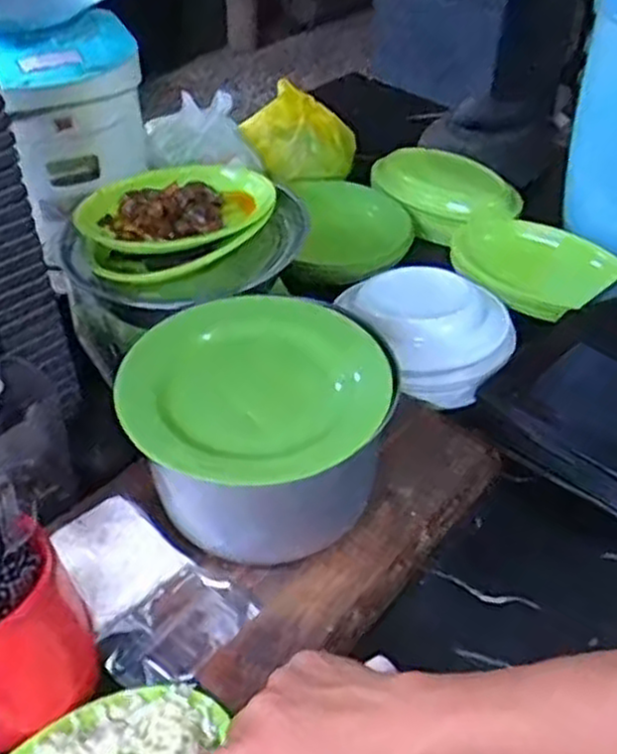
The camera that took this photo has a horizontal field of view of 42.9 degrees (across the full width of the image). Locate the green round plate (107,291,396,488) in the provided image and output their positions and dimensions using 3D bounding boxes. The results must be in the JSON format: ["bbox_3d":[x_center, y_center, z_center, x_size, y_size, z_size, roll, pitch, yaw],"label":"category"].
[{"bbox_3d":[-0.040,0.001,0.658,0.203,0.032,0.205,1,42,-1],"label":"green round plate"}]

